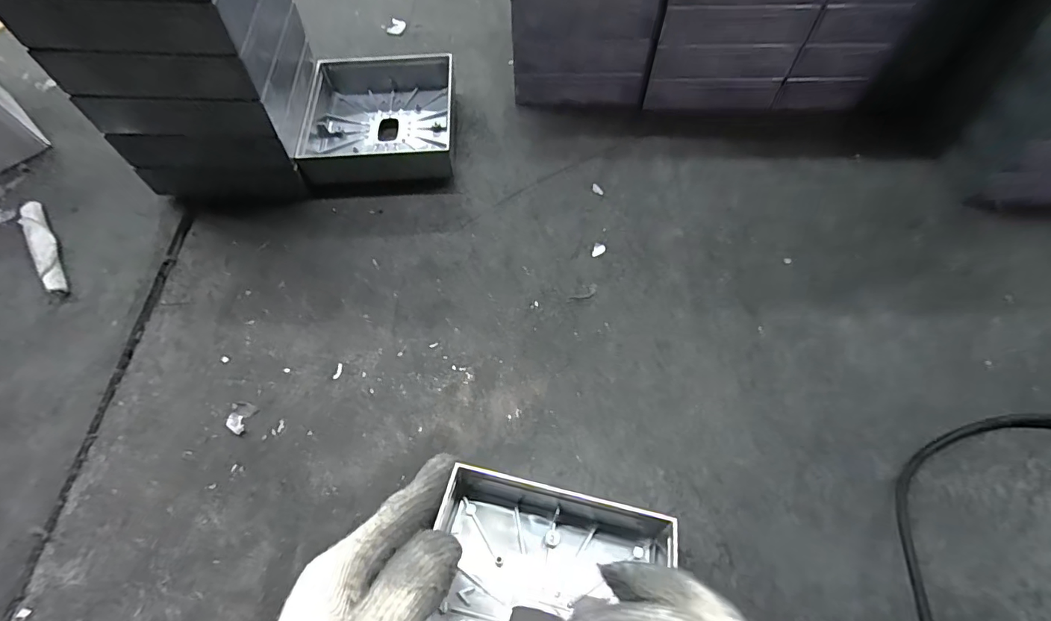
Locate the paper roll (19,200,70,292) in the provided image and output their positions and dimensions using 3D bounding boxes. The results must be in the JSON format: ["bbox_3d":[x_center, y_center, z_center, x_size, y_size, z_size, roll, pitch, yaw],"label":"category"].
[{"bbox_3d":[-0.409,-0.056,0.395,0.016,0.011,0.110,-35,67,-17],"label":"paper roll"}]

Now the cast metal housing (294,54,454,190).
[{"bbox_3d":[-0.138,-0.186,0.448,0.132,0.042,0.150,-2,62,0],"label":"cast metal housing"}]

